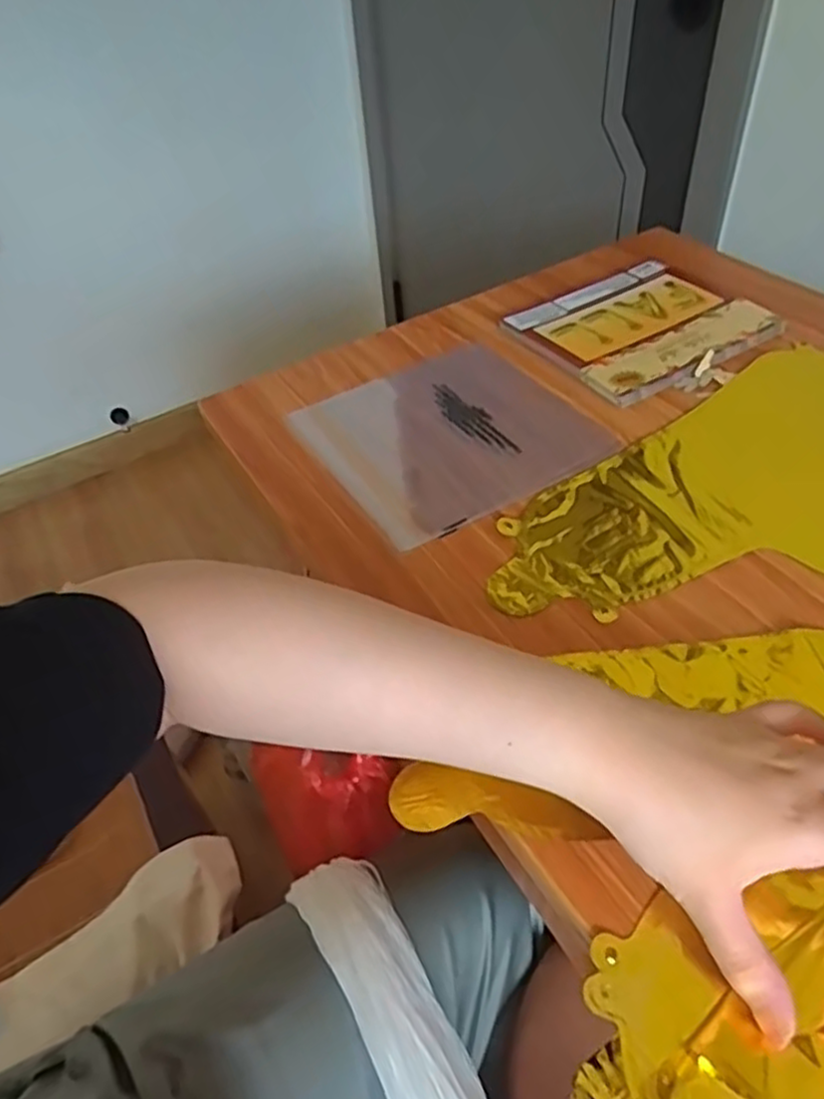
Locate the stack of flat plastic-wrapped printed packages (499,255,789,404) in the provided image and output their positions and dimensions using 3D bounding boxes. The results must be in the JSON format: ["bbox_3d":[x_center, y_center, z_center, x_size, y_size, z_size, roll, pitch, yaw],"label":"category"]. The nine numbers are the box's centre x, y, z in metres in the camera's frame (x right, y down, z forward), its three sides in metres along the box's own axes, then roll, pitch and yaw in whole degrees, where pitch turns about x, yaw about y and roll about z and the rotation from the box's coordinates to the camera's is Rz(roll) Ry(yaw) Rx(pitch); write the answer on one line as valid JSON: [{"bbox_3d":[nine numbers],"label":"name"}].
[{"bbox_3d":[0.205,-0.203,0.645,0.192,0.013,0.165,-25,49,-17],"label":"stack of flat plastic-wrapped printed packages"}]

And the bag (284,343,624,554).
[{"bbox_3d":[0.025,-0.093,0.573,0.184,0.009,0.192,-31,55,-16],"label":"bag"}]

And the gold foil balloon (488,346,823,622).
[{"bbox_3d":[0.247,-0.047,0.493,0.407,0.008,0.192,-27,49,-19],"label":"gold foil balloon"}]

